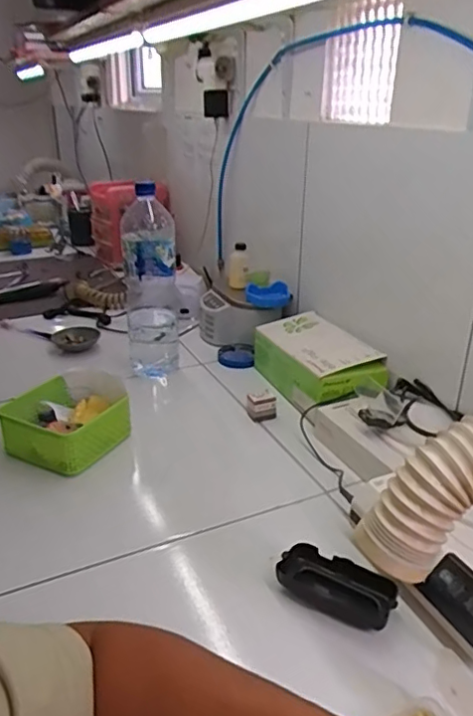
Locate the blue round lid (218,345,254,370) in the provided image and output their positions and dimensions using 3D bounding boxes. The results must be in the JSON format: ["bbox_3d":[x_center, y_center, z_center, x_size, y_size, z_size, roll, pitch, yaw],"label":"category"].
[{"bbox_3d":[-0.001,-0.004,1.041,0.068,0.017,0.072,-6,36,4],"label":"blue round lid"}]

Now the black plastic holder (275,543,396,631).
[{"bbox_3d":[0.097,0.219,0.545,0.108,0.030,0.050,15,28,27],"label":"black plastic holder"}]

